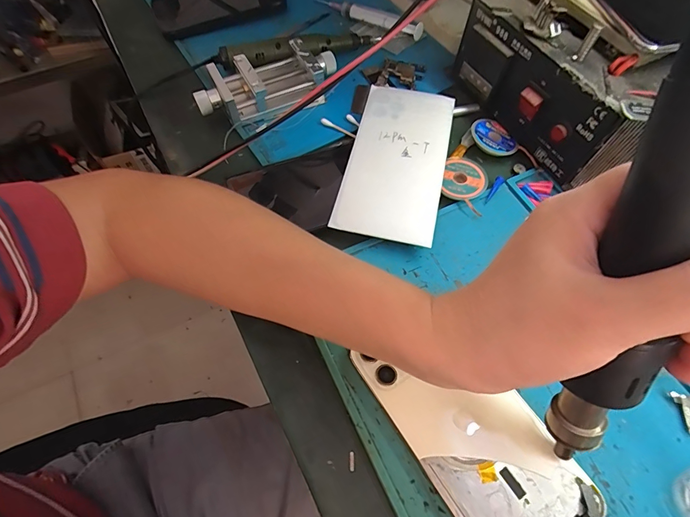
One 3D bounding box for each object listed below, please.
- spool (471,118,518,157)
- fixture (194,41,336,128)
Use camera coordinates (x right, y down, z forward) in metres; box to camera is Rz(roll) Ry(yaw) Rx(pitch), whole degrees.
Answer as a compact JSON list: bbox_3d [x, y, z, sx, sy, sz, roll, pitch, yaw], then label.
[{"bbox_3d":[0.138,-0.112,0.346,0.042,0.011,0.037,21,64,11],"label":"spool"},{"bbox_3d":[-0.075,-0.172,0.369,0.139,0.034,0.065,-19,64,-10],"label":"fixture"}]

